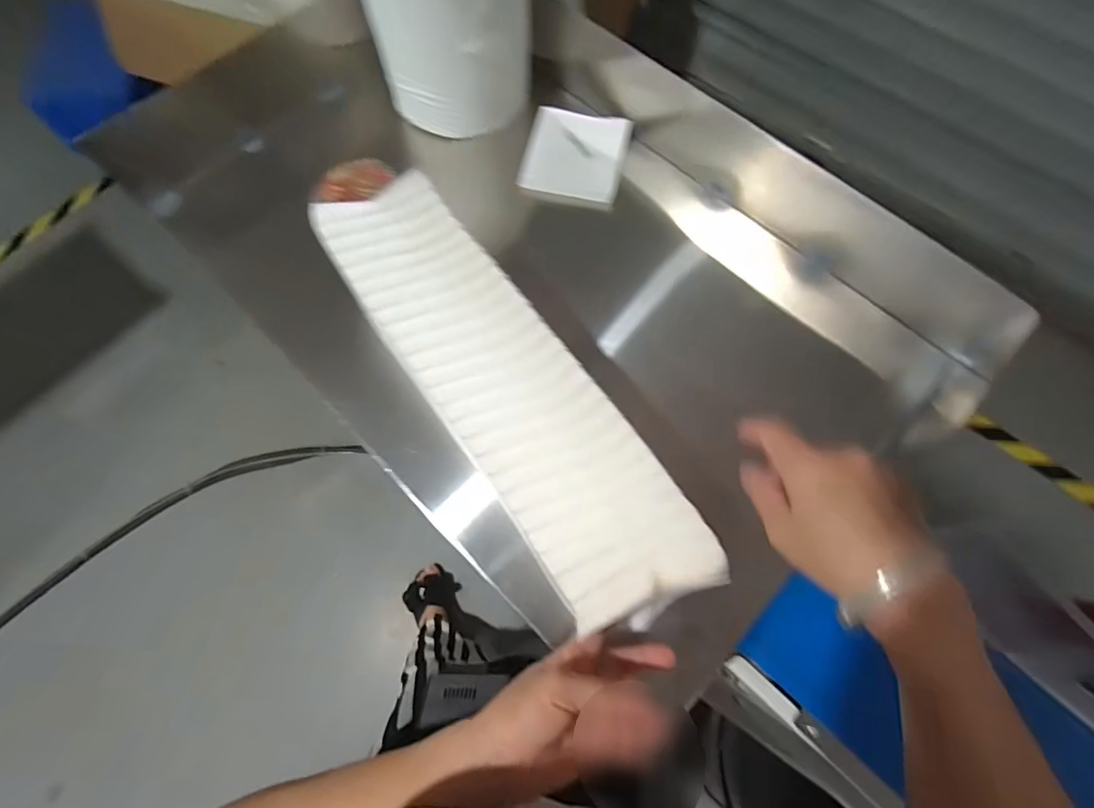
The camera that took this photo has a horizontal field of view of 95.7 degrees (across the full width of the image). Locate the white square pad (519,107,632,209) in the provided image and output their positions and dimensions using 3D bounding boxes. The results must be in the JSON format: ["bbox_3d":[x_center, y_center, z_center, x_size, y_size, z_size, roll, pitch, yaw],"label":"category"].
[{"bbox_3d":[0.035,-0.308,0.616,0.121,0.013,0.115,11,87,1],"label":"white square pad"}]

